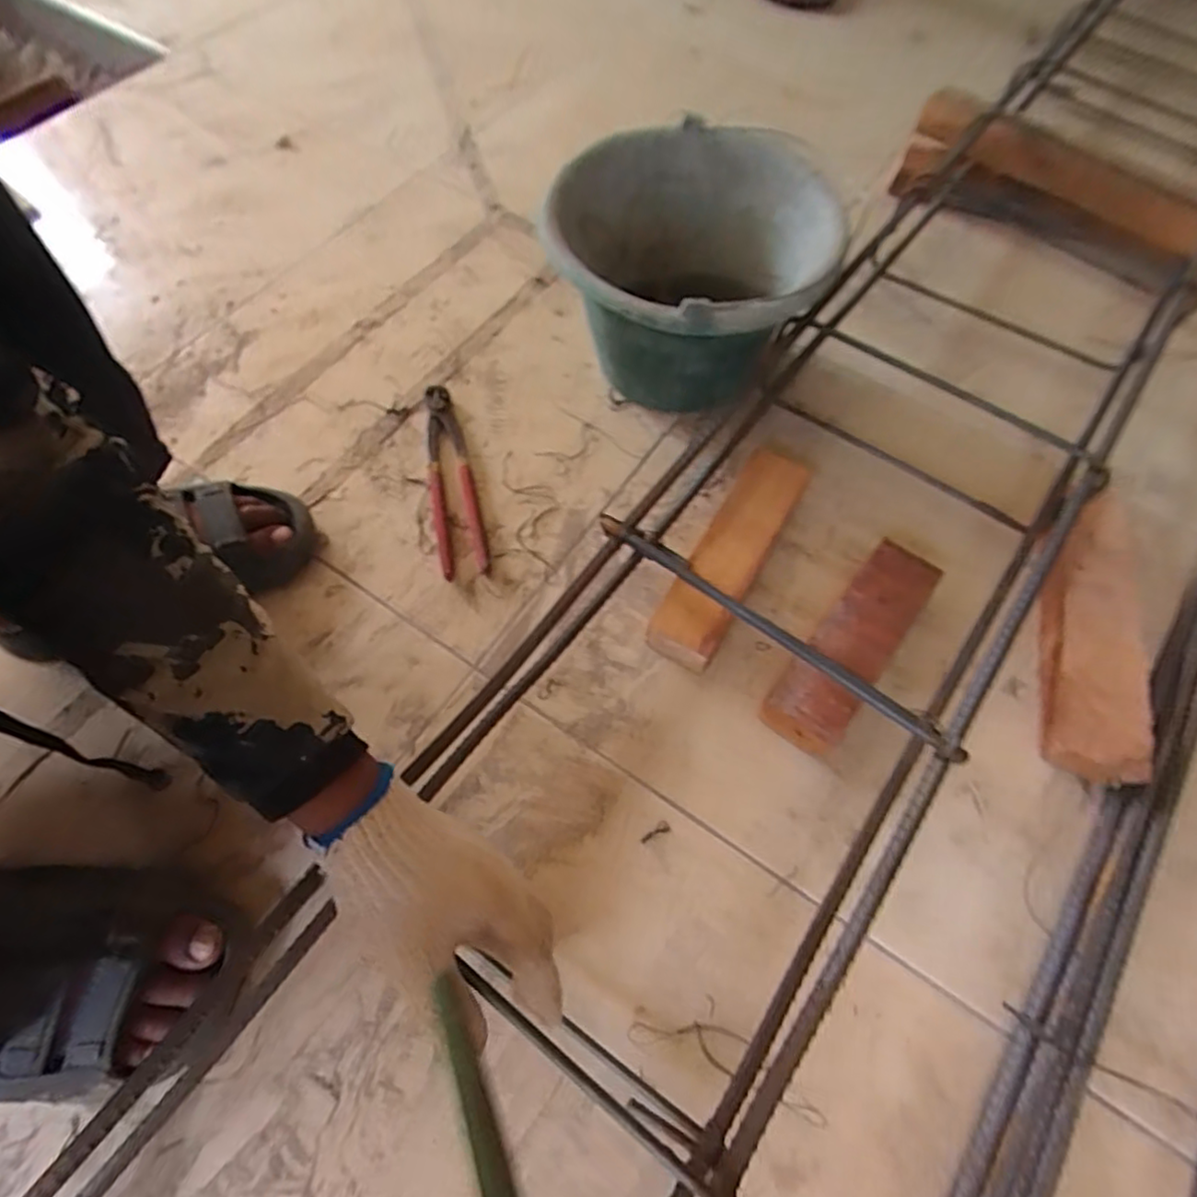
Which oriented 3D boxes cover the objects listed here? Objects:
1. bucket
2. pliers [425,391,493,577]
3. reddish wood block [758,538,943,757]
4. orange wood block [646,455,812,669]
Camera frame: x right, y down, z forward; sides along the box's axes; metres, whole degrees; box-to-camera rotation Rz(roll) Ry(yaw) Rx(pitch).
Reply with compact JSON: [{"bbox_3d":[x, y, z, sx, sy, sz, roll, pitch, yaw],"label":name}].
[{"bbox_3d":[0.085,-0.309,0.648,0.258,0.172,0.279,23,66,11],"label":"bucket"},{"bbox_3d":[-0.148,-0.121,0.634,0.044,0.015,0.218,-13,64,-7],"label":"pliers"},{"bbox_3d":[0.215,0.037,0.546,0.066,0.047,0.196,35,68,16],"label":"reddish wood block"},{"bbox_3d":[0.122,-0.045,0.588,0.066,0.044,0.236,28,67,13],"label":"orange wood block"}]

